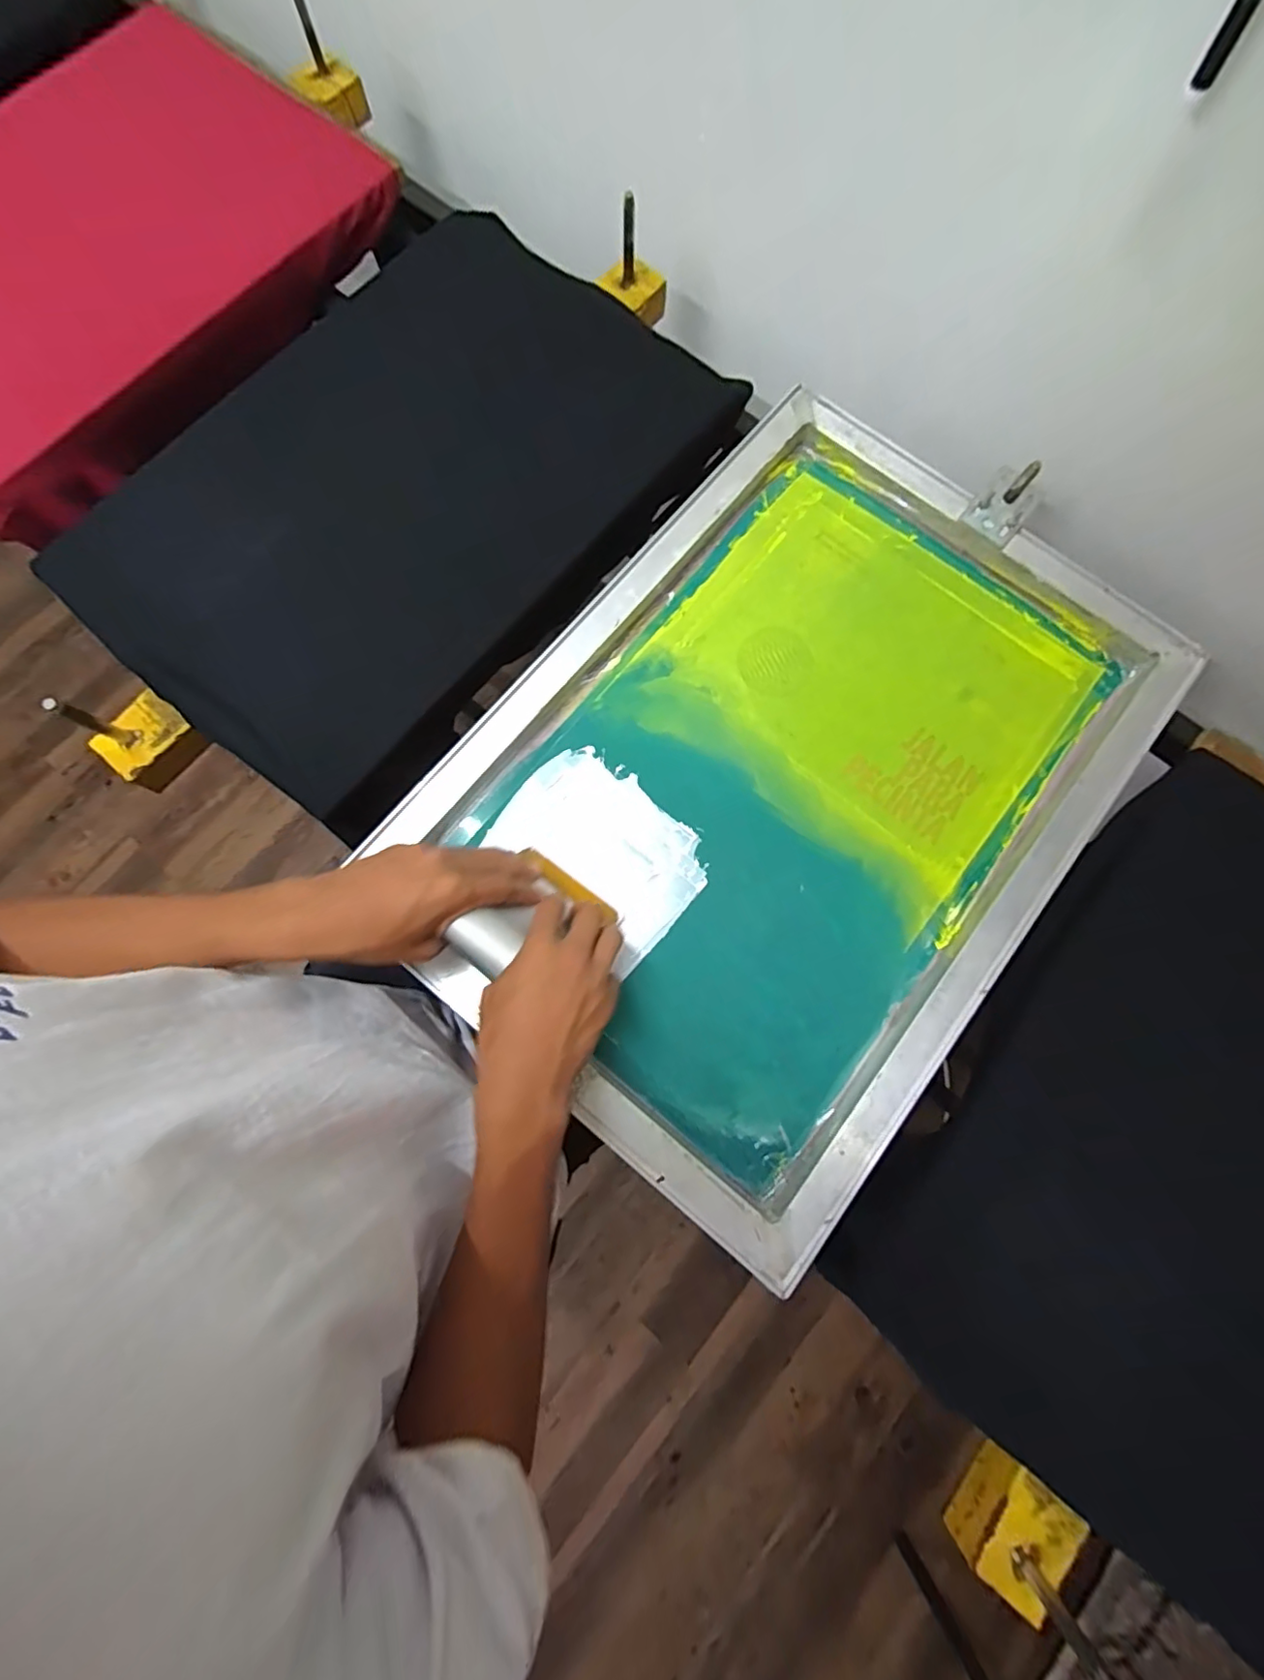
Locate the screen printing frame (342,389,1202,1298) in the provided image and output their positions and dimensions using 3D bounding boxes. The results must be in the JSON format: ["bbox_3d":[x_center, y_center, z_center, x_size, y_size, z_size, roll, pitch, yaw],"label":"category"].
[{"bbox_3d":[0.136,-0.060,0.512,0.462,0.038,0.644,39,80,8],"label":"screen printing frame"}]

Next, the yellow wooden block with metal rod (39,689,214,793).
[{"bbox_3d":[-0.460,-0.101,0.527,0.061,0.100,0.076,43,82,7],"label":"yellow wooden block with metal rod"}]

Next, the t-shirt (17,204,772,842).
[{"bbox_3d":[-0.223,-0.371,0.574,0.432,0.041,0.622,40,82,6],"label":"t-shirt"}]

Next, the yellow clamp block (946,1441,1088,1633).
[{"bbox_3d":[0.289,0.520,0.439,0.056,0.047,0.077,36,80,8],"label":"yellow clamp block"}]

